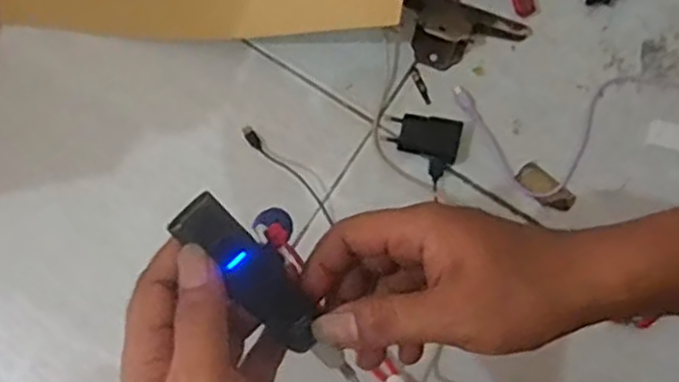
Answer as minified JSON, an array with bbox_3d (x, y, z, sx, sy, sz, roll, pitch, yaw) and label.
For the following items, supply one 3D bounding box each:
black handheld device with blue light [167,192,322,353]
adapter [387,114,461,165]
[{"bbox_3d":[-0.039,0.038,0.335,0.027,0.019,0.086,-42,110,-8],"label":"black handheld device with blue light"},{"bbox_3d":[0.074,-0.047,0.631,0.064,0.022,0.036,13,79,1],"label":"adapter"}]

